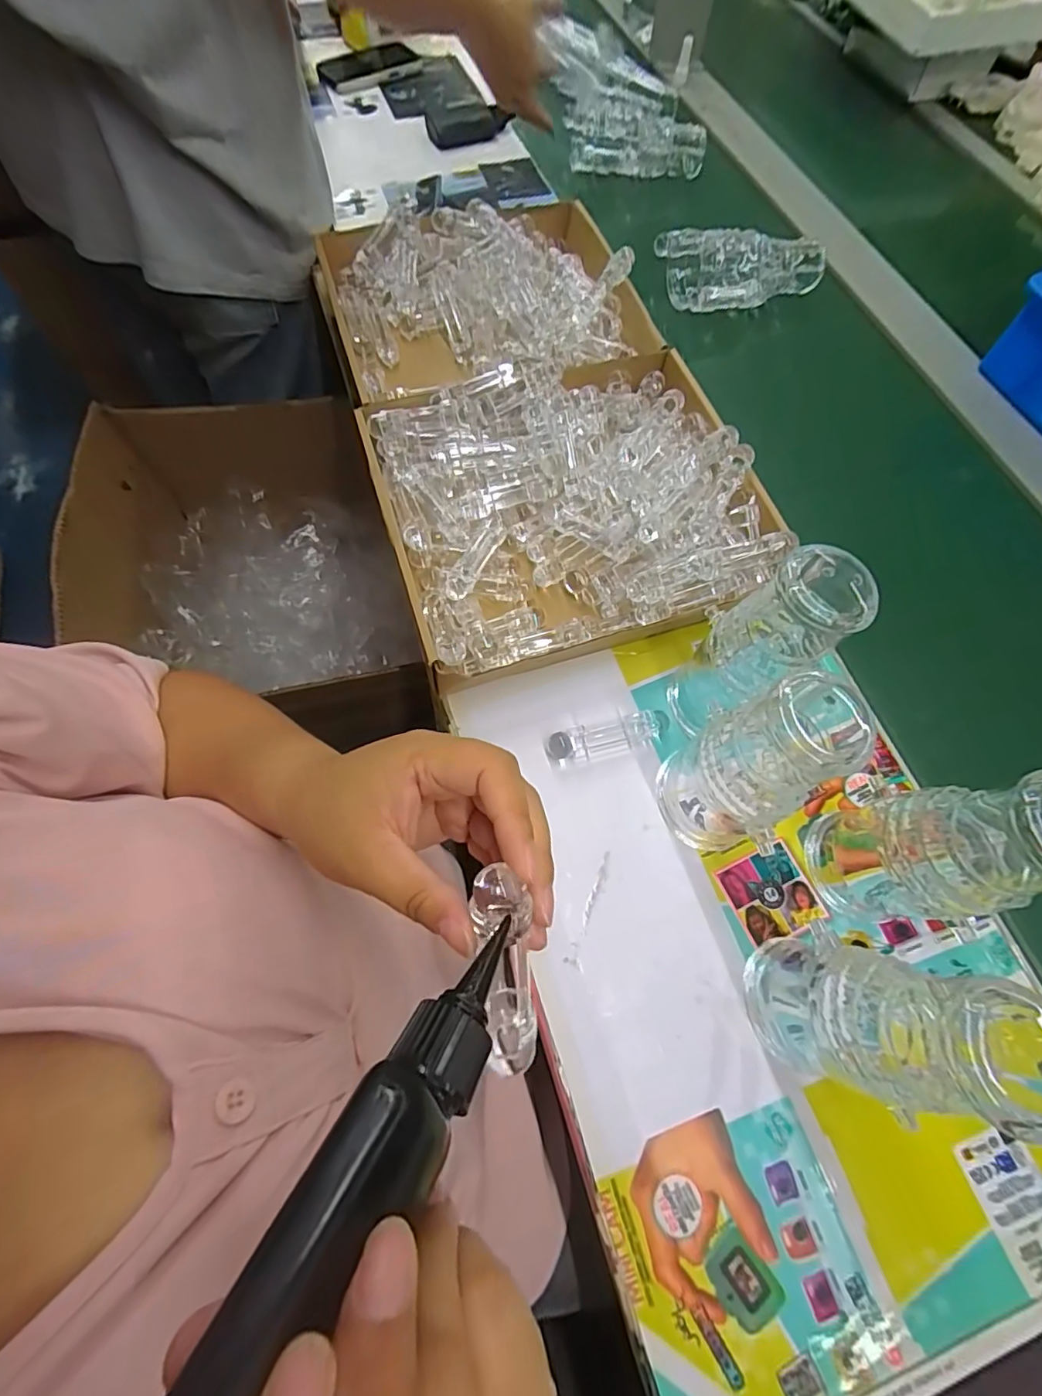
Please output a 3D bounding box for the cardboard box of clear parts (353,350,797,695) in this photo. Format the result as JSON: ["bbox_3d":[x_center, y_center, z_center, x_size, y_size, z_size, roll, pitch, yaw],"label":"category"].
[{"bbox_3d":[0.039,-0.167,0.476,0.301,0.074,0.274,-17,69,-10],"label":"cardboard box of clear parts"}]

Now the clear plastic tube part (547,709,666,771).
[{"bbox_3d":[0.068,0.031,0.424,0.095,0.017,0.027,-14,68,-9],"label":"clear plastic tube part"}]

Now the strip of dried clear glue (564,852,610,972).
[{"bbox_3d":[0.048,0.149,0.386,0.012,0.004,0.080,18,67,5],"label":"strip of dried clear glue"}]

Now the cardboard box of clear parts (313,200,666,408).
[{"bbox_3d":[-0.032,-0.407,0.581,0.320,0.079,0.284,-14,69,-8],"label":"cardboard box of clear parts"}]

